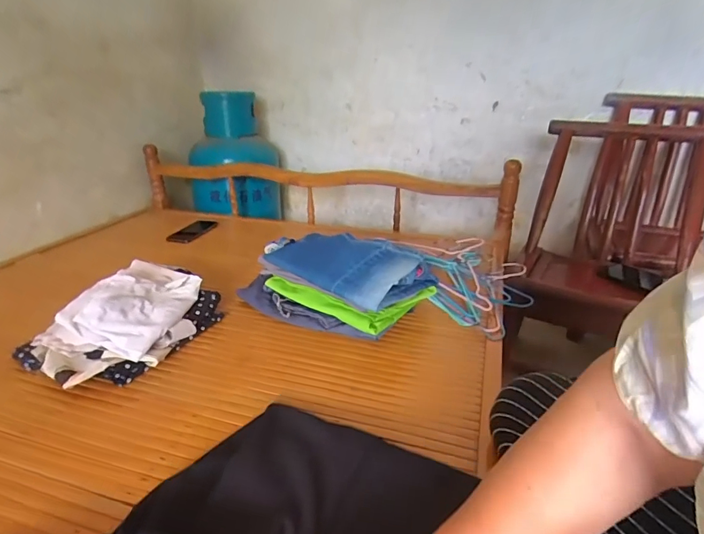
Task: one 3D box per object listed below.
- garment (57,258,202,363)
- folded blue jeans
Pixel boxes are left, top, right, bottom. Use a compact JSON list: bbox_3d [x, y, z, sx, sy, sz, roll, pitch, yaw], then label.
[{"bbox_3d":[-0.356,0.055,0.722,0.162,0.061,0.223,5,26,10],"label":"garment"},{"bbox_3d":[-0.015,-0.006,0.809,0.283,0.056,0.187,20,31,35],"label":"folded blue jeans"}]

